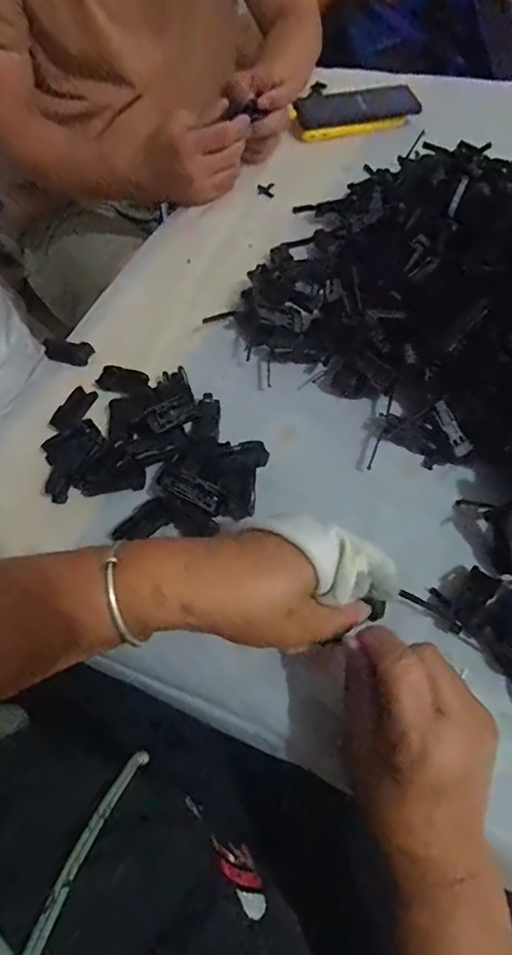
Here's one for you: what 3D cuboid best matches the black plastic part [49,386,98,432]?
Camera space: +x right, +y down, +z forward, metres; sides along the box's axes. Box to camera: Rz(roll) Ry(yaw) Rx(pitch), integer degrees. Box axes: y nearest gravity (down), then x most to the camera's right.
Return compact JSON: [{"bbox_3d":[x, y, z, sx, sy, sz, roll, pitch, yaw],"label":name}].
[{"bbox_3d":[-0.161,-0.061,0.453,0.028,0.006,0.048,24,63,18],"label":"black plastic part"}]

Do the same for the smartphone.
[{"bbox_3d":[0.138,-0.498,0.704,0.163,0.017,0.091,-8,57,0],"label":"smartphone"}]

